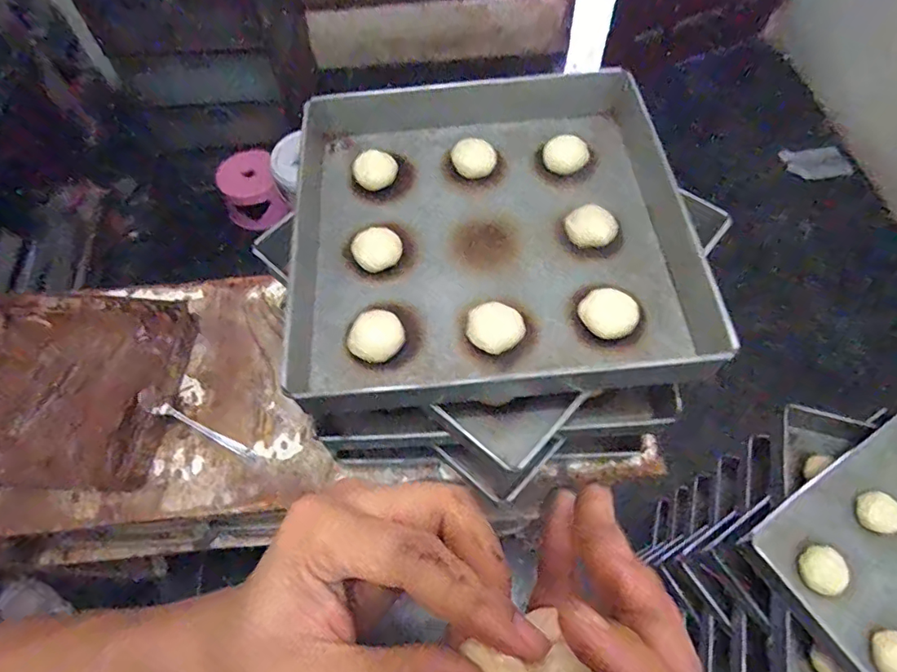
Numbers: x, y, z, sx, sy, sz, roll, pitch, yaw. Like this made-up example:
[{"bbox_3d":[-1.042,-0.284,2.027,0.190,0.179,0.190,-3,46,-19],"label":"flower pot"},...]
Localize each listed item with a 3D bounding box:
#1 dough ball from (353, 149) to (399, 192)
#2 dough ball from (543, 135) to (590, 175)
[{"bbox_3d":[-0.093,-0.205,0.645,0.052,0.030,0.045,15,63,10],"label":"dough ball"},{"bbox_3d":[0.148,-0.227,0.652,0.051,0.026,0.045,23,64,14],"label":"dough ball"}]

